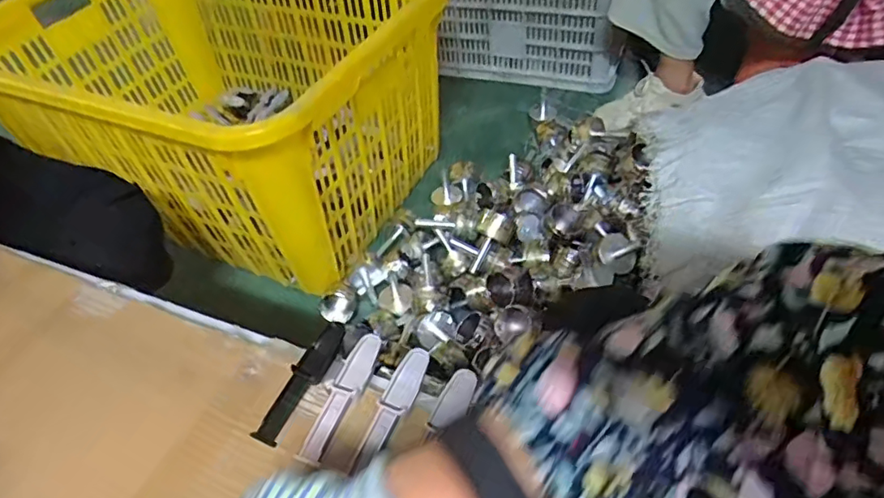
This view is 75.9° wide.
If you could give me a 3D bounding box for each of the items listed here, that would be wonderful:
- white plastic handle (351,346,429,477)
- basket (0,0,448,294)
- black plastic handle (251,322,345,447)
[{"bbox_3d":[-0.034,0.110,0.398,0.021,0.007,0.093,14,50,19],"label":"white plastic handle"},{"bbox_3d":[-0.448,-0.316,1.136,0.862,0.367,0.602,18,52,23],"label":"basket"},{"bbox_3d":[-0.104,0.098,0.426,0.019,0.013,0.100,18,51,22],"label":"black plastic handle"}]

